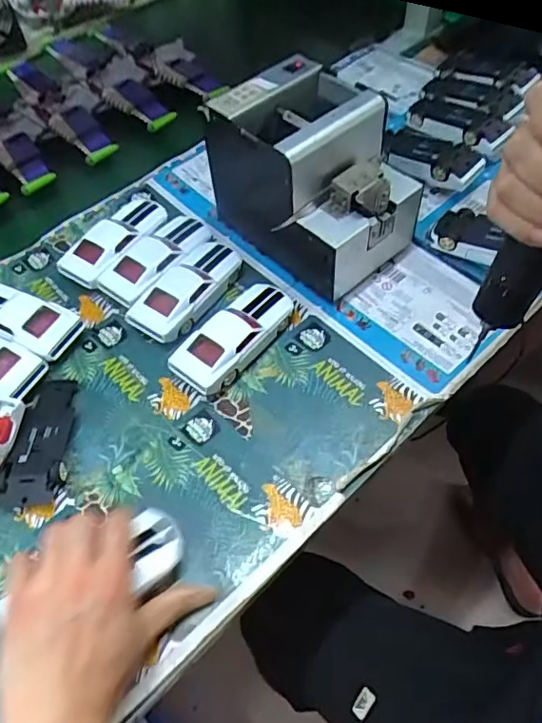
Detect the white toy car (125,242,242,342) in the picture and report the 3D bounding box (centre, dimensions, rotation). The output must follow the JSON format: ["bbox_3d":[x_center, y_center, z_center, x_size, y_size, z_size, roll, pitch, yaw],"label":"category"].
[{"bbox_3d":[-0.082,-0.073,0.549,0.054,0.038,0.128,34,64,23],"label":"white toy car"}]

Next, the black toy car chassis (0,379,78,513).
[{"bbox_3d":[-0.197,0.065,0.471,0.047,0.020,0.123,0,56,3],"label":"black toy car chassis"}]

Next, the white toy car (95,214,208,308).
[{"bbox_3d":[-0.117,-0.108,0.575,0.057,0.037,0.130,30,62,21],"label":"white toy car"}]

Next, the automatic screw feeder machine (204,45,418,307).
[{"bbox_3d":[0.040,-0.185,0.538,0.122,0.162,0.185,-37,61,-20],"label":"automatic screw feeder machine"}]

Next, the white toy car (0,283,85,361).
[{"bbox_3d":[-0.250,-0.041,0.538,0.133,0.033,0.054,21,59,16],"label":"white toy car"}]

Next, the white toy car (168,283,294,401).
[{"bbox_3d":[-0.033,-0.027,0.512,0.056,0.039,0.129,31,62,22],"label":"white toy car"}]

